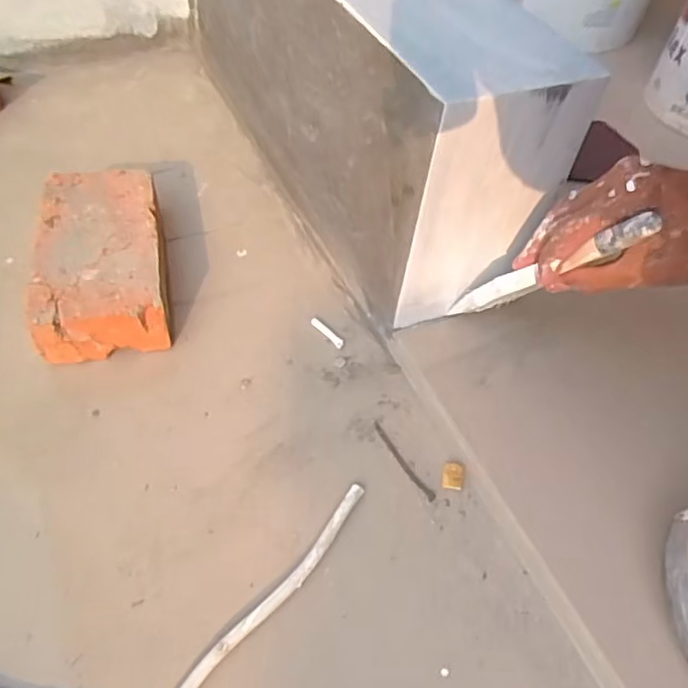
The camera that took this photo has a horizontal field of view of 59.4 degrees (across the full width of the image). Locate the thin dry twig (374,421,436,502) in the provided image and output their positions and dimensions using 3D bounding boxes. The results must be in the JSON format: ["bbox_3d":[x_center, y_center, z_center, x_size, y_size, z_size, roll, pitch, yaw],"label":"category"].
[{"bbox_3d":[0.044,0.088,0.460,0.008,0.004,0.075,-25,58,-24],"label":"thin dry twig"}]

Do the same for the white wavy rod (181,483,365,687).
[{"bbox_3d":[-0.059,0.177,0.377,0.016,0.008,0.234,33,59,22],"label":"white wavy rod"}]

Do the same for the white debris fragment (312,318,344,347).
[{"bbox_3d":[-0.014,-0.010,0.534,0.009,0.004,0.039,-33,62,-28],"label":"white debris fragment"}]

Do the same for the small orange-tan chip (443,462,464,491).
[{"bbox_3d":[0.082,0.099,0.452,0.014,0.007,0.019,11,51,2],"label":"small orange-tan chip"}]

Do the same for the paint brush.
[{"bbox_3d":[0.132,-0.047,0.427,0.021,0.192,0.022,-43,98,-28],"label":"paint brush"}]

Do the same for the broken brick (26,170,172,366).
[{"bbox_3d":[-0.210,-0.076,0.536,0.103,0.055,0.191,-7,52,-10],"label":"broken brick"}]

